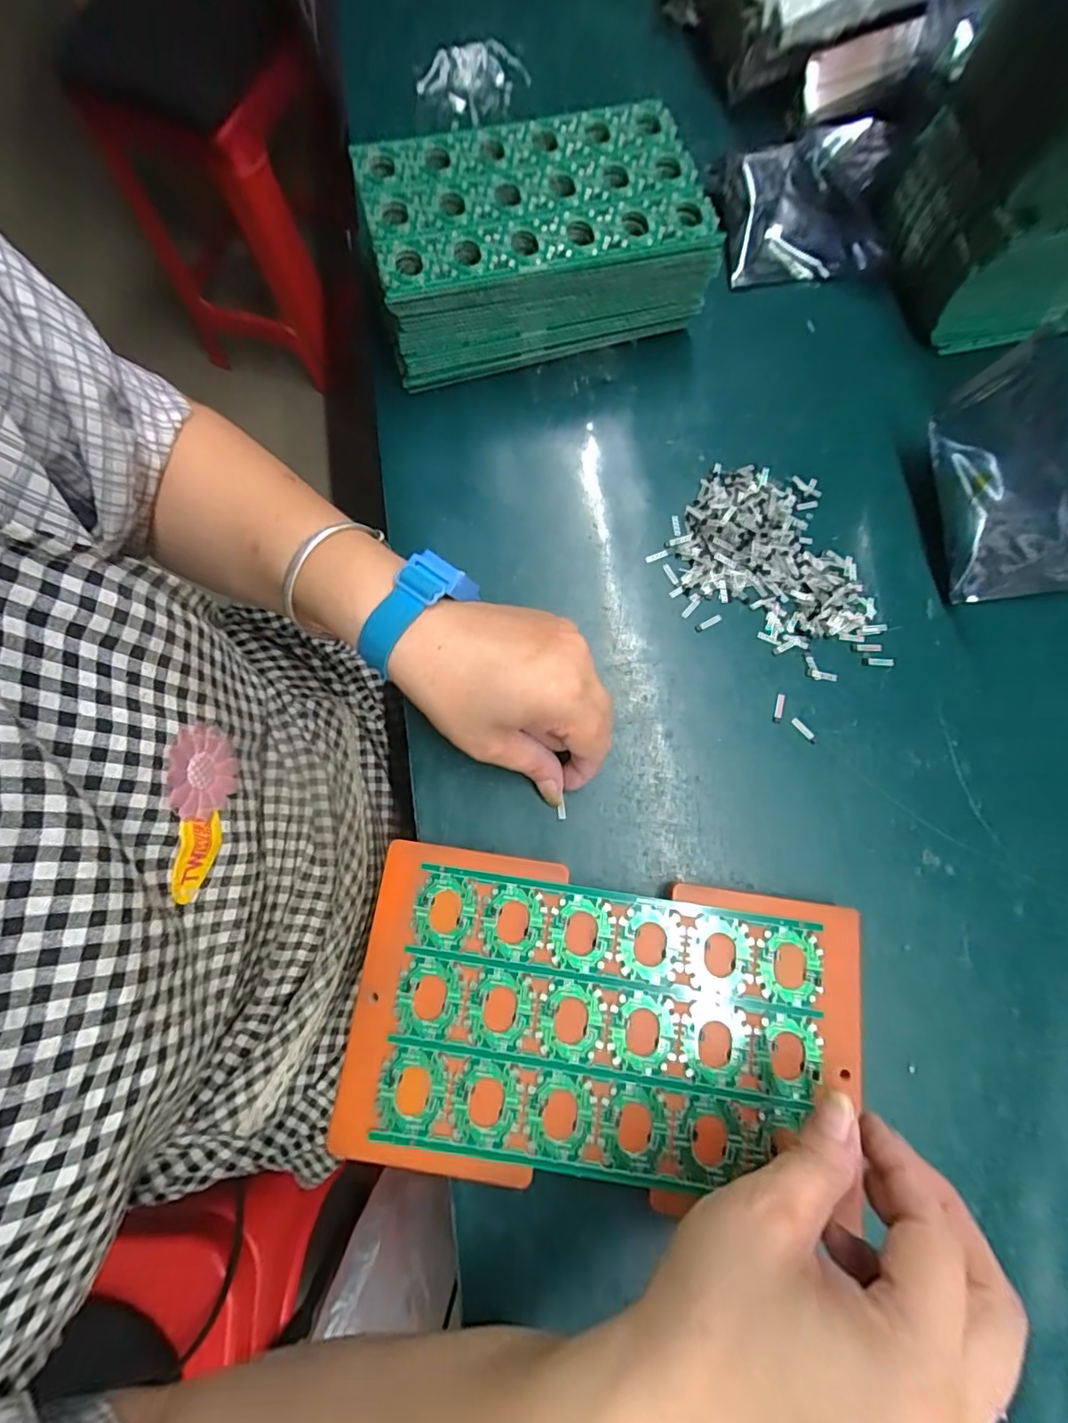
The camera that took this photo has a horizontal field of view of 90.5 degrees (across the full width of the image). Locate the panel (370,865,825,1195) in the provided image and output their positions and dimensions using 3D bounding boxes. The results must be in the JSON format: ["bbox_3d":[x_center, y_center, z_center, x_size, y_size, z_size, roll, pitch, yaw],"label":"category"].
[{"bbox_3d":[0.034,0.150,0.252,0.199,0.004,0.120,8,75,2],"label":"panel"}]

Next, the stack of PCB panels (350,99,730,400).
[{"bbox_3d":[-0.001,-0.310,0.357,0.217,0.073,0.128,-19,76,-6],"label":"stack of PCB panels"}]

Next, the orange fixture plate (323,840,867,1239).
[{"bbox_3d":[0.034,0.149,0.253,0.238,0.010,0.135,8,71,1],"label":"orange fixture plate"}]

